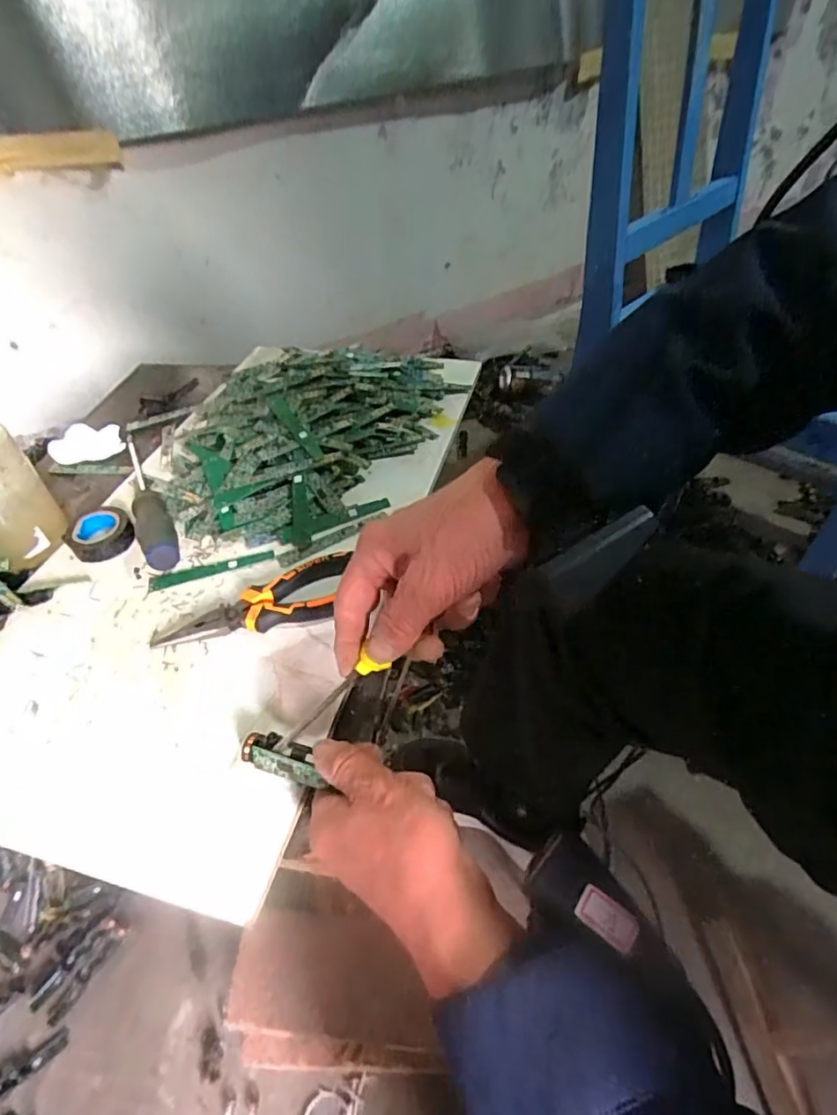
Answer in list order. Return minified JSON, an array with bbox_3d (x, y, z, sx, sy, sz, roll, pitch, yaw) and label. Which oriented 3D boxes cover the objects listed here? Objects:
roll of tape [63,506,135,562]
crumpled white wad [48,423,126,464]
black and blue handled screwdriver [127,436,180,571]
[{"bbox_3d":[-0.274,-0.021,0.499,0.051,0.021,0.051,-3,44,3],"label":"roll of tape"},{"bbox_3d":[-0.350,-0.122,0.612,0.069,0.024,0.039,-15,44,-8],"label":"crumpled white wad"},{"bbox_3d":[-0.247,-0.064,0.520,0.026,0.026,0.224,-23,46,-16],"label":"black and blue handled screwdriver"}]

